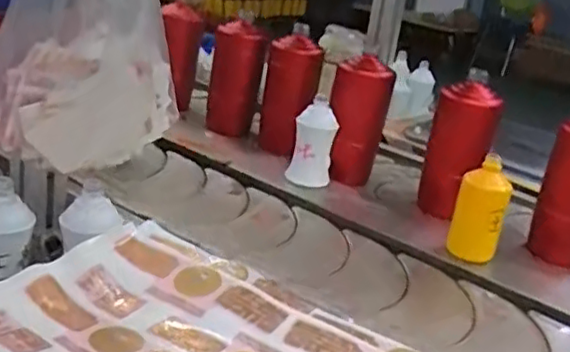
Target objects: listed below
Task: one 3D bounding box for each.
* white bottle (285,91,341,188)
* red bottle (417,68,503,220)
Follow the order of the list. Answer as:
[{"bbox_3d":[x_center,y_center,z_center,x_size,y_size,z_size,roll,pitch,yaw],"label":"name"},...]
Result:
[{"bbox_3d":[0.037,-0.040,0.899,0.058,0.124,0.043,7,22,-1],"label":"white bottle"},{"bbox_3d":[0.235,-0.036,0.893,0.068,0.173,0.068,-8,27,-34],"label":"red bottle"}]

